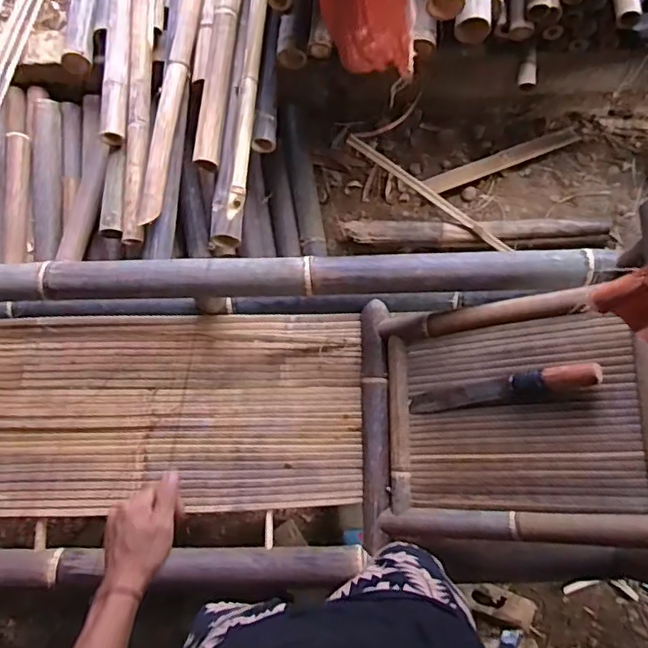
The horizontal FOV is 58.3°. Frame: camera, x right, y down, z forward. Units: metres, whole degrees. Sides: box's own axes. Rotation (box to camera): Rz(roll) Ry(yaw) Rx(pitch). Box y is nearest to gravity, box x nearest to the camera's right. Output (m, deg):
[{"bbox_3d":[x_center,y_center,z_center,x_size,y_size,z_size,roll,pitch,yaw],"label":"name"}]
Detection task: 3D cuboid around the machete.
[{"bbox_3d":[0.296,0.114,1.002,0.340,0.030,0.044,-18,77,39],"label":"machete"}]

